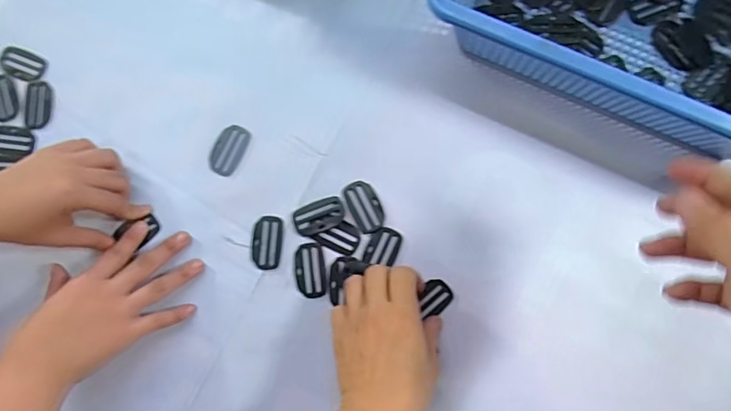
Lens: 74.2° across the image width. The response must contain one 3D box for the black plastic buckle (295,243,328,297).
[{"bbox_3d":[-0.048,0.056,0.420,0.026,0.004,0.047,-8,82,4],"label":"black plastic buckle"}]

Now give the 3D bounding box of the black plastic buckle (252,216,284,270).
[{"bbox_3d":[-0.086,0.033,0.427,0.026,0.004,0.047,3,83,6],"label":"black plastic buckle"}]

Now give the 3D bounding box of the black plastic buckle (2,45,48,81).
[{"bbox_3d":[-0.334,-0.137,0.469,0.048,0.004,0.028,25,86,8],"label":"black plastic buckle"}]

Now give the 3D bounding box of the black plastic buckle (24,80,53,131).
[{"bbox_3d":[-0.313,-0.096,0.462,0.027,0.004,0.049,1,83,6],"label":"black plastic buckle"}]

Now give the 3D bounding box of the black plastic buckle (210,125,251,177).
[{"bbox_3d":[-0.124,-0.051,0.439,0.028,0.004,0.047,26,86,8],"label":"black plastic buckle"}]

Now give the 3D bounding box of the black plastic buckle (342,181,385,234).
[{"bbox_3d":[0.000,0.000,0.422,0.028,0.004,0.046,-27,81,2],"label":"black plastic buckle"}]

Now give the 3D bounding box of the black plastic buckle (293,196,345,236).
[{"bbox_3d":[-0.040,0.009,0.423,0.045,0.004,0.027,-23,81,2],"label":"black plastic buckle"}]

